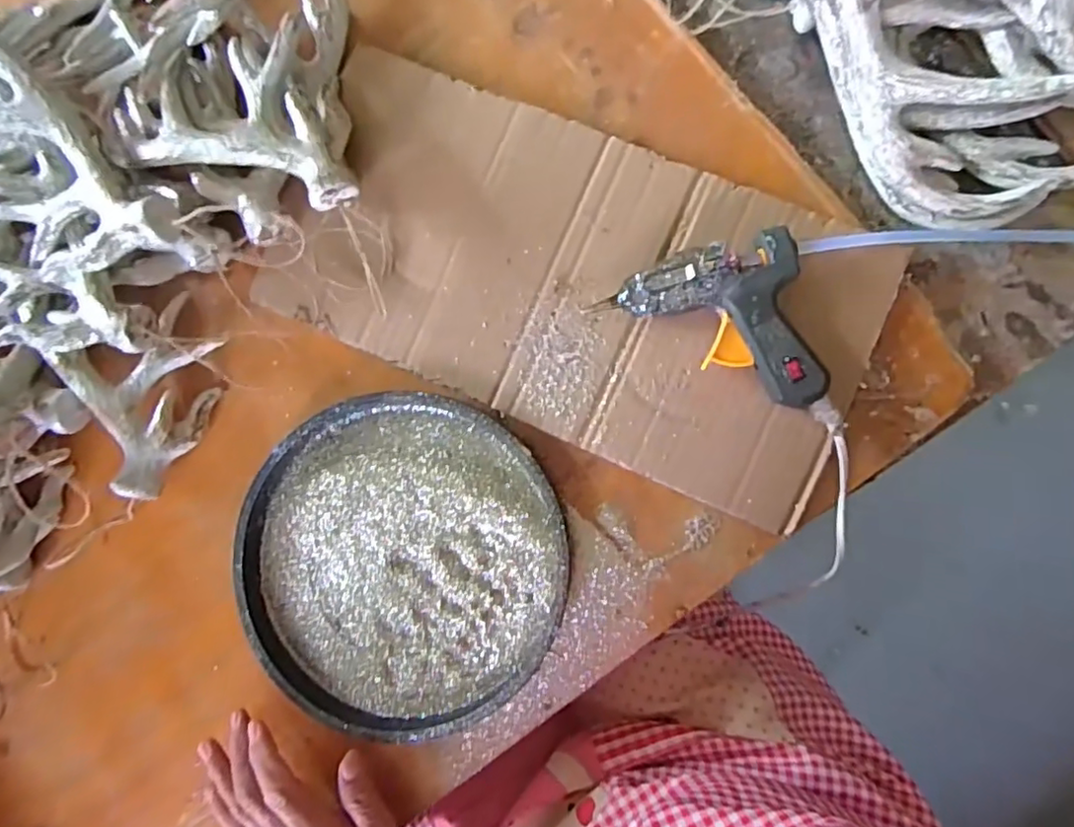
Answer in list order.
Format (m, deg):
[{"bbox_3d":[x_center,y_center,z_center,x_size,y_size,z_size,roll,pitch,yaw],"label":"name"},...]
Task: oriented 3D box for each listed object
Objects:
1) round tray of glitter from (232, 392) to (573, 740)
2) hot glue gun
[{"bbox_3d":[-0.095,0.102,0.417,0.226,0.024,0.220,-1,85,6],"label":"round tray of glitter"},{"bbox_3d":[0.115,-0.049,0.387,0.117,0.032,0.109,-16,83,5],"label":"hot glue gun"}]

